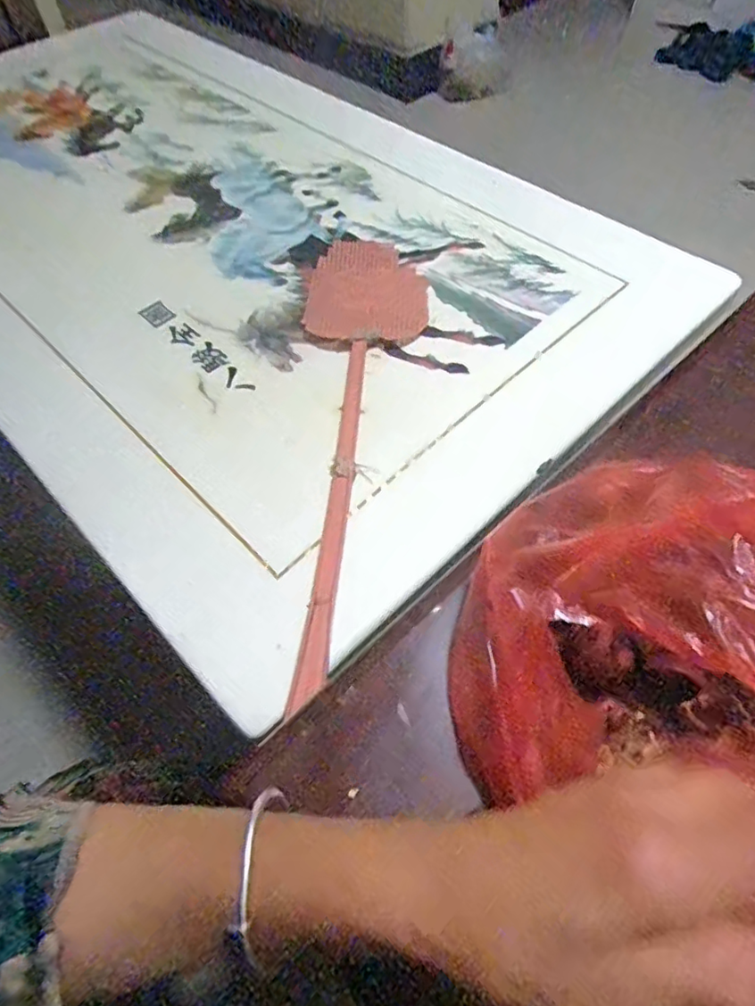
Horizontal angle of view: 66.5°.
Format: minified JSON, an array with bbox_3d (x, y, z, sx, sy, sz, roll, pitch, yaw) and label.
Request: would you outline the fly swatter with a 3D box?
[{"bbox_3d":[-0.037,-0.085,0.509,0.119,0.012,0.507,7,59,8],"label":"fly swatter"}]

